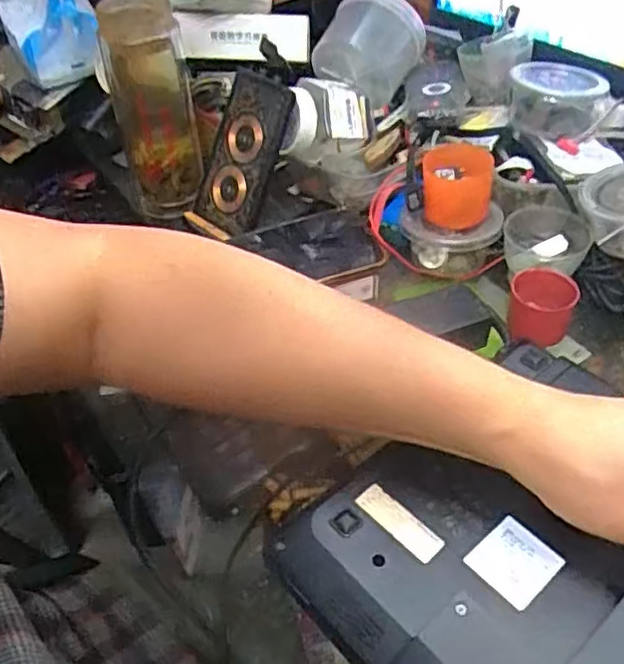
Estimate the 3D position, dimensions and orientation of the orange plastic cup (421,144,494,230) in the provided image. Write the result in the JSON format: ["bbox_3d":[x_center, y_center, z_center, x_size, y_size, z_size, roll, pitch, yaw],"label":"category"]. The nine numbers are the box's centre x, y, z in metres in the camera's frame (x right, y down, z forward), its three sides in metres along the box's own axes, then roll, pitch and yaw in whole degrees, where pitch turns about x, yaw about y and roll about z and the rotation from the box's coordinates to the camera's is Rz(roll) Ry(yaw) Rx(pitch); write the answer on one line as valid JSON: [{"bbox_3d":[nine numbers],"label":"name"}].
[{"bbox_3d":[0.109,-0.109,0.519,0.052,0.046,0.052,-1,44,1],"label":"orange plastic cup"}]

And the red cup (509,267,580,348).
[{"bbox_3d":[0.162,-0.018,0.485,0.042,0.039,0.050,11,46,14],"label":"red cup"}]

